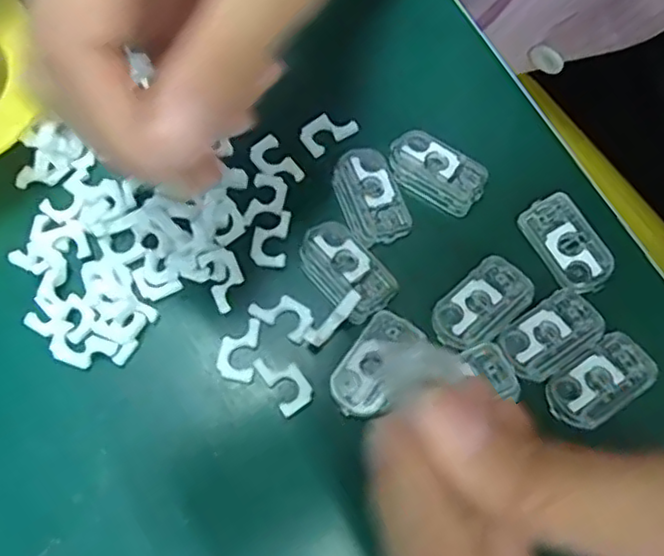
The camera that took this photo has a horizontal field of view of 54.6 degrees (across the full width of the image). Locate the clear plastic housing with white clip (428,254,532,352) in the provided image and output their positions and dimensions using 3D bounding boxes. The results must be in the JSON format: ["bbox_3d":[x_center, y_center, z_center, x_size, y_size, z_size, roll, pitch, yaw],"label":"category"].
[{"bbox_3d":[0.052,0.008,0.223,0.039,0.004,0.022,-39,75,-12],"label":"clear plastic housing with white clip"}]

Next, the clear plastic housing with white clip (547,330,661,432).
[{"bbox_3d":[0.090,0.035,0.216,0.038,0.004,0.020,-33,74,-10],"label":"clear plastic housing with white clip"}]

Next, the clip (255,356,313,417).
[{"bbox_3d":[-0.016,0.034,0.214,0.012,0.004,0.021,-32,74,-10],"label":"clip"}]

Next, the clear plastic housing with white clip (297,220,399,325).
[{"bbox_3d":[0.004,-0.003,0.226,0.022,0.004,0.036,-38,75,-12],"label":"clear plastic housing with white clip"}]

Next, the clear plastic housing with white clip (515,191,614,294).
[{"bbox_3d":[0.085,-0.013,0.231,0.021,0.004,0.037,-26,73,-8],"label":"clear plastic housing with white clip"}]

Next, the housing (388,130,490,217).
[{"bbox_3d":[0.039,-0.039,0.242,0.036,0.007,0.023,30,74,10],"label":"housing"}]

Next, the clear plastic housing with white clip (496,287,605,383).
[{"bbox_3d":[0.076,0.018,0.219,0.038,0.004,0.021,-33,74,-10],"label":"clear plastic housing with white clip"}]

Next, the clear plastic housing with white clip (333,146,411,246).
[{"bbox_3d":[0.014,-0.031,0.236,0.022,0.005,0.036,-19,72,-6],"label":"clear plastic housing with white clip"}]

